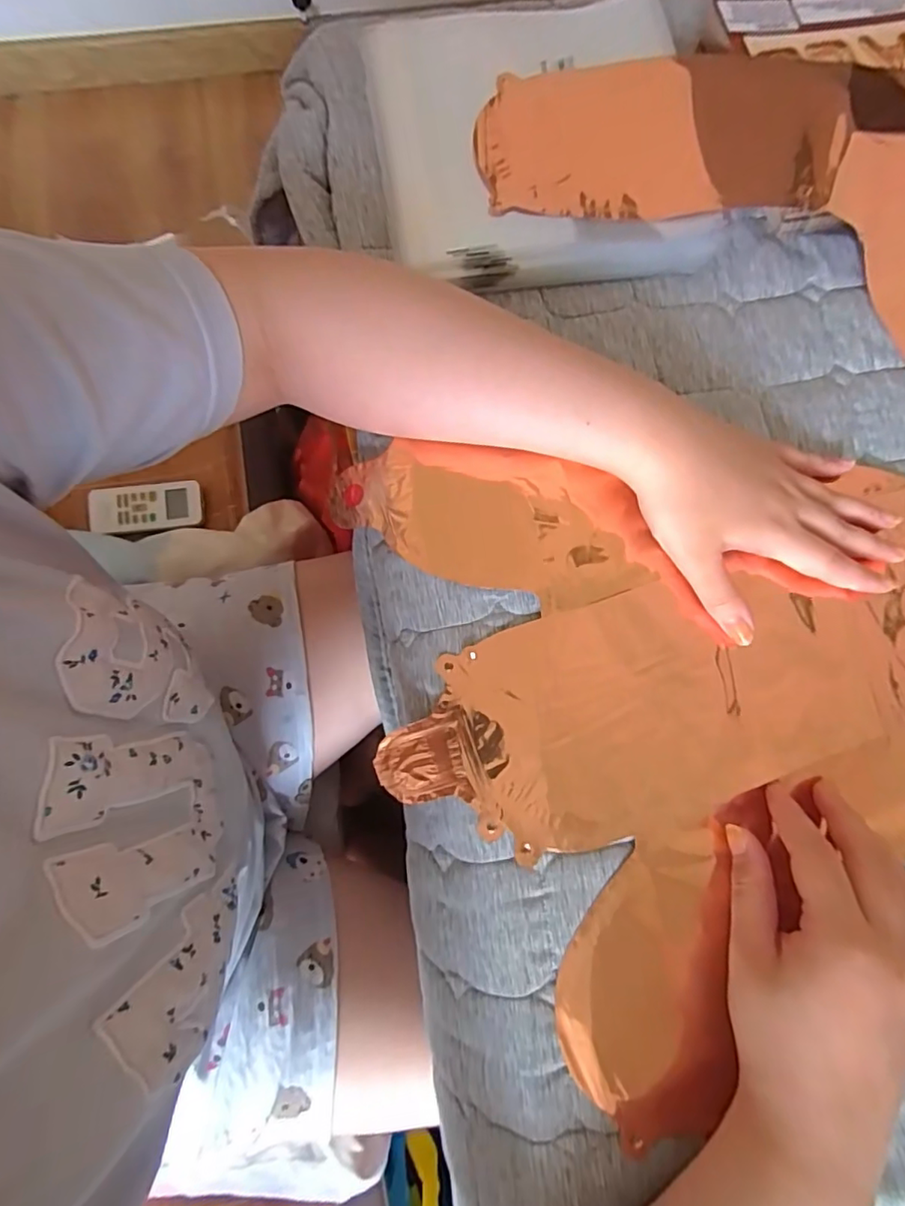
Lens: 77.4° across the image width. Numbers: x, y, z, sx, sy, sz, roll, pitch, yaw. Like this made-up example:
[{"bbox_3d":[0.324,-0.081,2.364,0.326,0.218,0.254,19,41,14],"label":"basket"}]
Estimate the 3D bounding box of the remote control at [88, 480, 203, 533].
[{"bbox_3d":[-0.368,-0.114,0.674,0.130,0.012,0.055,-7,78,-5],"label":"remote control"}]

